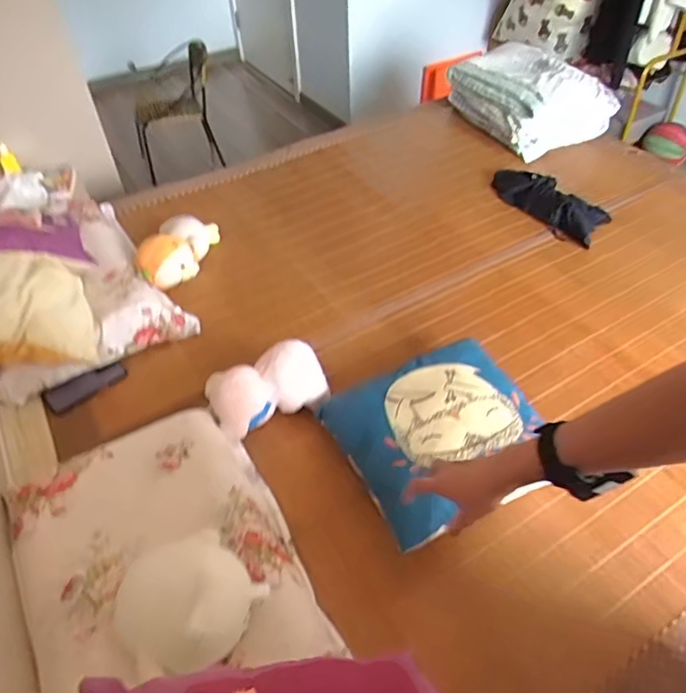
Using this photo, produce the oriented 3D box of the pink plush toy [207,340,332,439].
[{"bbox_3d":[-0.150,0.076,1.107,0.224,0.127,0.124,-18,52,-11],"label":"pink plush toy"}]

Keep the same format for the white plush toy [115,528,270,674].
[{"bbox_3d":[-0.194,0.338,0.745,0.132,0.119,0.147,36,61,28],"label":"white plush toy"}]

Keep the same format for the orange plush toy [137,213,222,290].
[{"bbox_3d":[-0.438,-0.272,1.483,0.122,0.108,0.278,6,52,8],"label":"orange plush toy"}]

